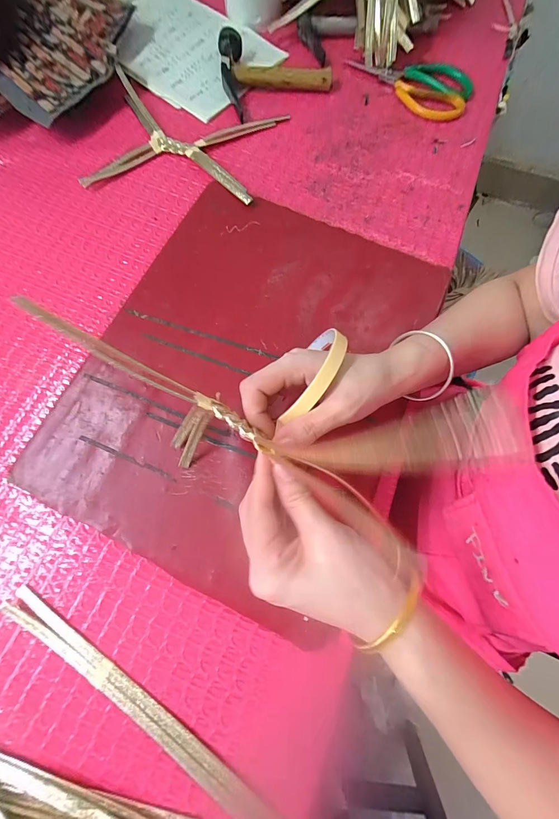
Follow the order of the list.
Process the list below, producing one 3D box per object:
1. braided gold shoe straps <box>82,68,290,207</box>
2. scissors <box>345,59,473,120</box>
[{"bbox_3d":[-0.122,-0.345,0.411,0.223,0.029,0.183,12,73,3],"label":"braided gold shoe straps"},{"bbox_3d":[0.185,-0.466,0.455,0.174,0.023,0.085,32,73,10],"label":"scissors"}]

